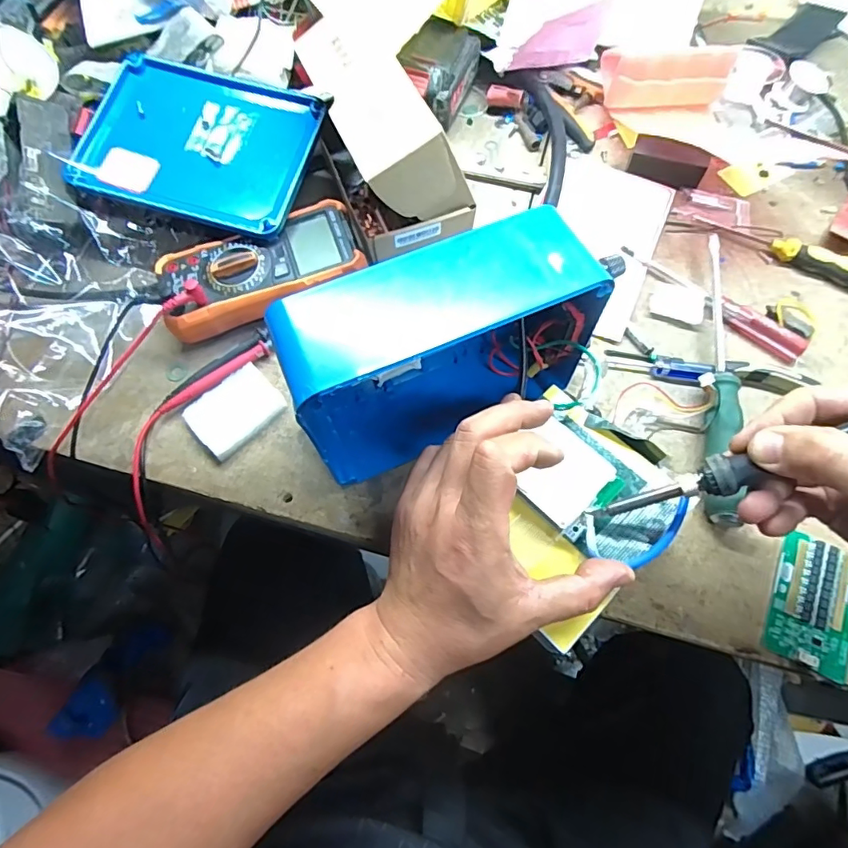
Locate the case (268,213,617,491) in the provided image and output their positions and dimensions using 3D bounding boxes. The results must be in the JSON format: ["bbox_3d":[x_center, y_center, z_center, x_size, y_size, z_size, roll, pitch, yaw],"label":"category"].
[{"bbox_3d":[0.010,-0.045,0.356,0.194,0.152,0.071,-22,69,-6],"label":"case"}]

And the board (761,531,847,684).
[{"bbox_3d":[0.271,0.123,0.351,0.054,0.005,0.087,25,71,12],"label":"board"}]

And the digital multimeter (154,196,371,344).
[{"bbox_3d":[-0.140,-0.135,0.438,0.169,0.034,0.086,-22,69,-6],"label":"digital multimeter"}]

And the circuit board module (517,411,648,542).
[{"bbox_3d":[0.095,0.034,0.324,0.065,0.014,0.066,-43,72,-13],"label":"circuit board module"}]

